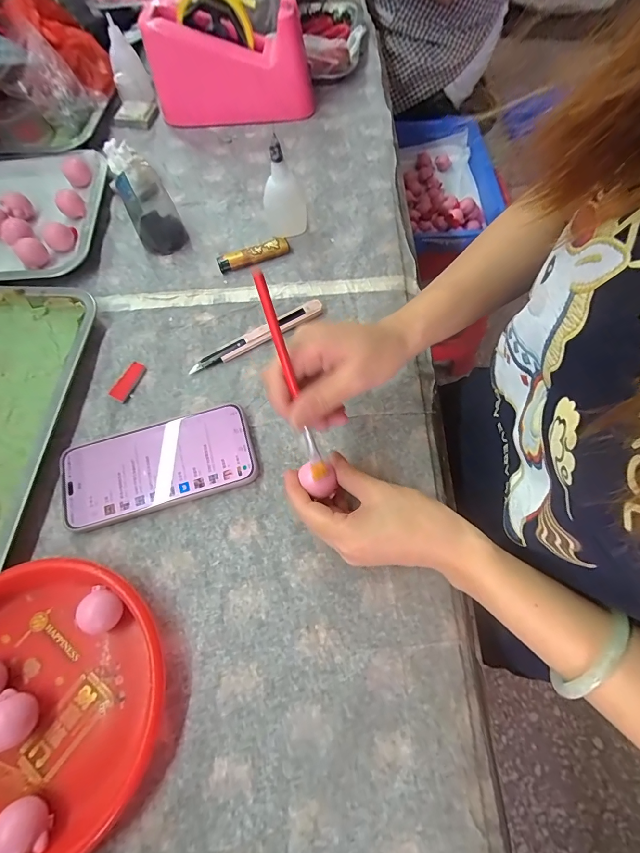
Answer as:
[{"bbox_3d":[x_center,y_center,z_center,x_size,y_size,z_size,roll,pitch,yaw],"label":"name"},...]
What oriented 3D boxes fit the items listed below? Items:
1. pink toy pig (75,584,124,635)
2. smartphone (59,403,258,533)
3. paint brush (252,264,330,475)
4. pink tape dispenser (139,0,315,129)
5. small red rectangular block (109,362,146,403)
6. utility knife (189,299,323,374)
[{"bbox_3d":[-0.158,0.136,0.283,0.030,0.022,0.028,-1,67,2],"label":"pink toy pig"},{"bbox_3d":[-0.140,0.033,0.334,0.161,0.013,0.077,-16,67,-4],"label":"smartphone"},{"bbox_3d":[-0.016,-0.023,0.238,0.009,0.142,0.007,-19,31,-5],"label":"paint brush"},{"bbox_3d":[-0.115,-0.460,0.483,0.195,0.103,0.073,-2,67,2],"label":"pink tape dispenser"},{"bbox_3d":[-0.183,-0.044,0.366,0.014,0.005,0.041,22,70,12],"label":"small red rectangular block"},{"bbox_3d":[-0.062,-0.090,0.383,0.141,0.012,0.020,-31,69,-10],"label":"utility knife"}]

